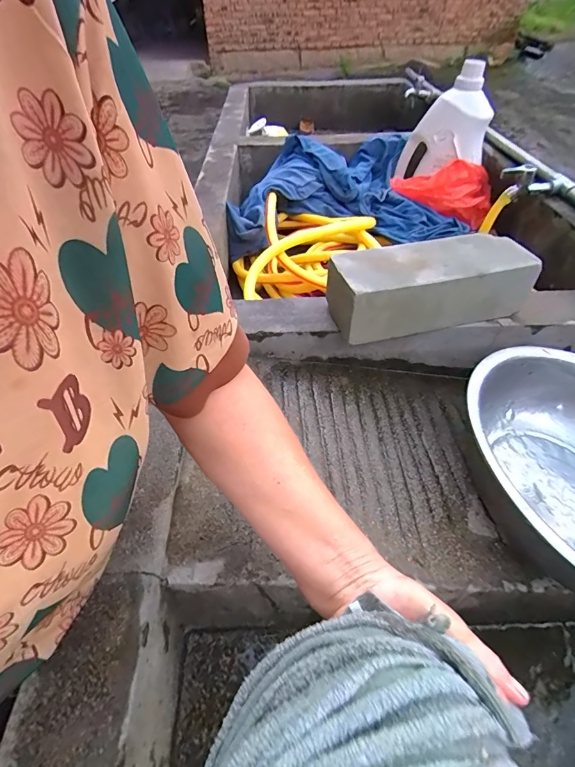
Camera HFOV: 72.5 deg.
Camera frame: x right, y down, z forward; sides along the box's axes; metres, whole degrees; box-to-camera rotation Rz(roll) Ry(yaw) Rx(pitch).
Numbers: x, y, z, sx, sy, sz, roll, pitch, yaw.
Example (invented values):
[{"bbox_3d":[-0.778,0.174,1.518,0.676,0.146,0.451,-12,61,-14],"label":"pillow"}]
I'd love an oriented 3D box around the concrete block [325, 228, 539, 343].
[{"bbox_3d":[0.186,-0.130,0.519,0.246,0.083,0.102,-11,48,-10],"label":"concrete block"}]

